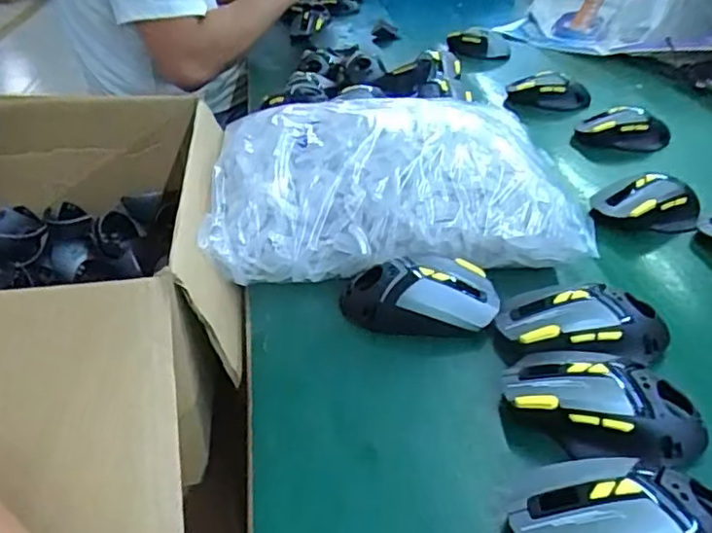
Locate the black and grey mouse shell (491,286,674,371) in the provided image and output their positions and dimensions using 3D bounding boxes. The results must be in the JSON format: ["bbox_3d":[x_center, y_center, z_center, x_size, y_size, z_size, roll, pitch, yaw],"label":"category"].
[{"bbox_3d":[0.163,0.041,0.450,0.121,0.041,0.069,-2,34,-1],"label":"black and grey mouse shell"}]

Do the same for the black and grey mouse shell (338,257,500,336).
[{"bbox_3d":[0.049,0.021,0.486,0.116,0.043,0.061,6,35,10],"label":"black and grey mouse shell"}]

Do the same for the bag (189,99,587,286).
[{"bbox_3d":[0.027,-0.076,0.576,0.303,0.096,0.217,-3,35,-2],"label":"bag"}]

